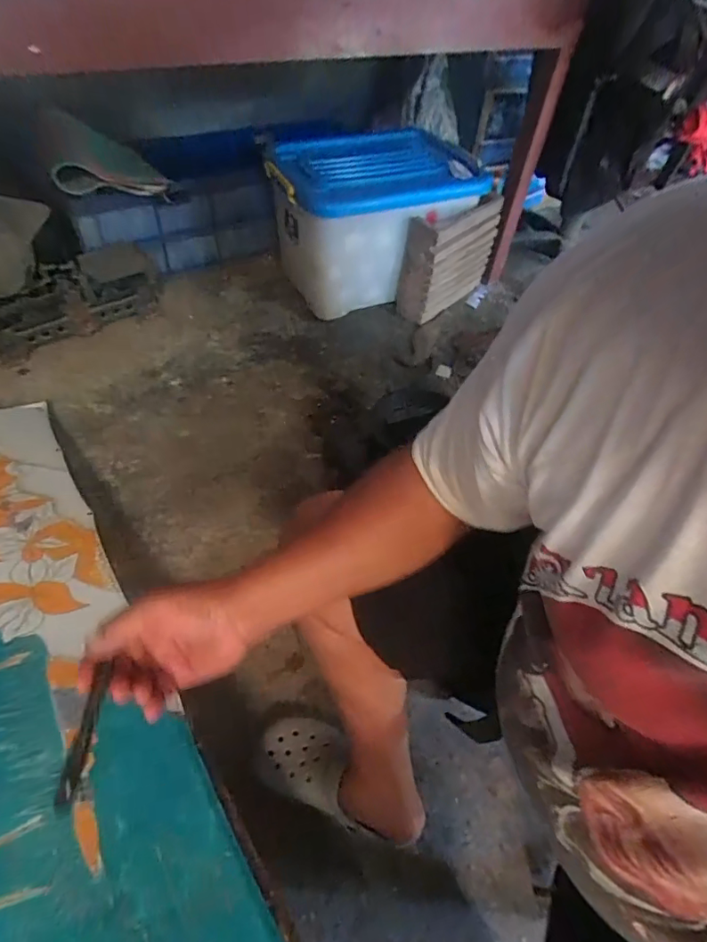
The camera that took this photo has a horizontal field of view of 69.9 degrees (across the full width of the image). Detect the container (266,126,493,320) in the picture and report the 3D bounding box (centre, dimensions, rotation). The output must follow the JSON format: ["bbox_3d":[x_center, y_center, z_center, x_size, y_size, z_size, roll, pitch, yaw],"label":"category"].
[{"bbox_3d":[0.055,-0.744,1.509,0.571,0.340,0.386,-21,56,-21],"label":"container"}]

